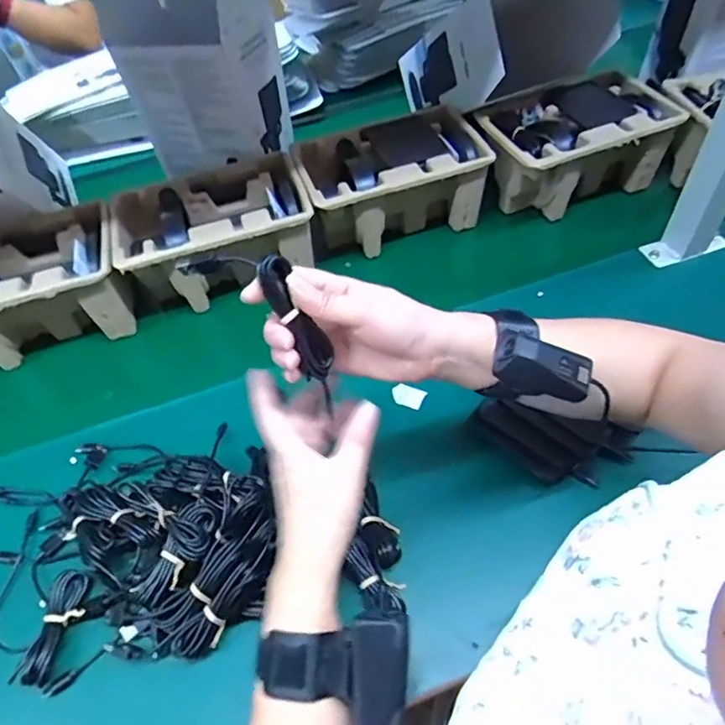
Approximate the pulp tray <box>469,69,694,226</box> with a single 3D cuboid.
[{"bbox_3d":[0.272,-0.284,0.730,0.224,0.116,0.159,-21,52,-11],"label":"pulp tray"}]

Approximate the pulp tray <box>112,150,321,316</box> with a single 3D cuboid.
[{"bbox_3d":[-0.176,-0.153,0.679,0.226,0.095,0.145,-17,51,-8],"label":"pulp tray"}]

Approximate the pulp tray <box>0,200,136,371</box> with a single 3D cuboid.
[{"bbox_3d":[-0.391,-0.085,0.654,0.224,0.102,0.151,-17,51,-8],"label":"pulp tray"}]

